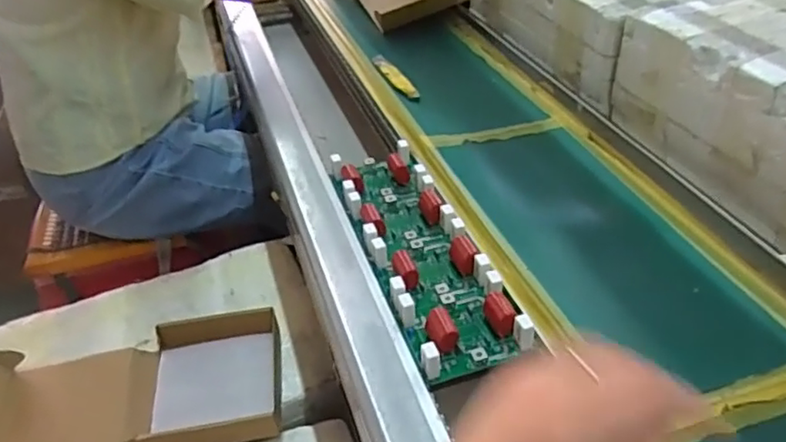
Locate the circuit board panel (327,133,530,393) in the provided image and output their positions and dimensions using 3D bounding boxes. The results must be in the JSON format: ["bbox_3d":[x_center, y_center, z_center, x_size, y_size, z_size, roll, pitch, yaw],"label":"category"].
[{"bbox_3d":[0.019,0.018,0.547,0.088,0.032,0.287,-14,40,-14],"label":"circuit board panel"}]

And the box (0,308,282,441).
[{"bbox_3d":[-0.306,0.192,0.683,0.350,0.039,0.151,-6,39,-4],"label":"box"}]

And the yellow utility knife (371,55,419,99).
[{"bbox_3d":[0.001,-0.192,0.807,0.023,0.017,0.136,-15,40,-15],"label":"yellow utility knife"}]

